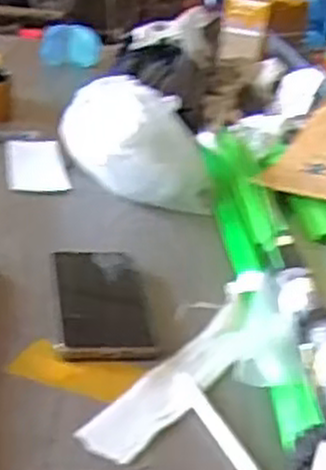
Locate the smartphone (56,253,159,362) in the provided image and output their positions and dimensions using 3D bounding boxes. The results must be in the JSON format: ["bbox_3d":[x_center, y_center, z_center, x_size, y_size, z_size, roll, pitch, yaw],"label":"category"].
[{"bbox_3d":[-0.048,0.052,0.637,0.073,0.016,0.149,2,24,-10],"label":"smartphone"}]

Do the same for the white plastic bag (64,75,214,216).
[{"bbox_3d":[-0.024,-0.109,0.878,0.122,0.104,0.160,-7,27,-28],"label":"white plastic bag"}]

